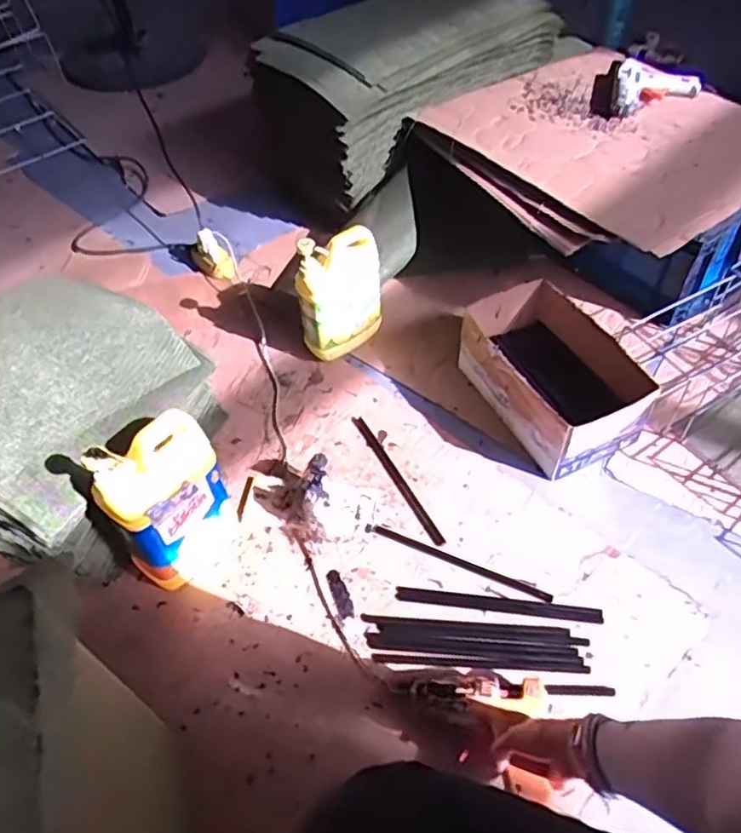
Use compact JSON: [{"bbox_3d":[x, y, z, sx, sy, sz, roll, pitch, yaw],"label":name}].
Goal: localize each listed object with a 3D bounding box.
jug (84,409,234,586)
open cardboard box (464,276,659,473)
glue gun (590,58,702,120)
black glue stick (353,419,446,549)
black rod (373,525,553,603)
[{"bbox_3d":[-0.262,0.108,0.867,0.080,0.267,0.150,27,58,22],"label":"jug"},{"bbox_3d":[0.289,-0.073,1.086,0.195,0.158,0.296,-25,54,-18],"label":"open cardboard box"},{"bbox_3d":[0.557,-0.661,1.327,0.203,0.069,0.201,13,52,12],"label":"glue gun"},{"bbox_3d":[0.041,0.096,1.050,0.018,0.011,0.268,-24,54,-17],"label":"black glue stick"},{"bbox_3d":[0.128,0.209,0.949,0.267,0.010,0.014,20,54,17],"label":"black rod"}]

